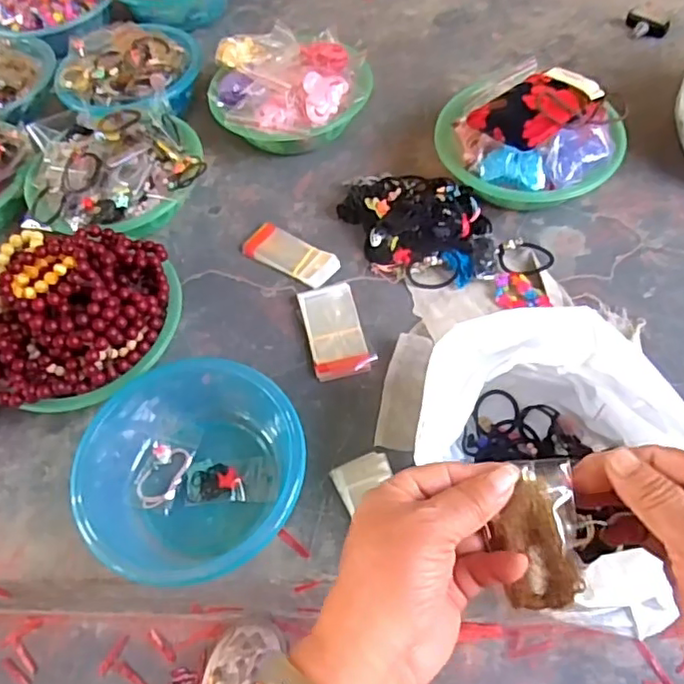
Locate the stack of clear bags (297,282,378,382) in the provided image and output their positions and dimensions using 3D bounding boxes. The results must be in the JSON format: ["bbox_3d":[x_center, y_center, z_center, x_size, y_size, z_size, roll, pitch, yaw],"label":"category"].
[{"bbox_3d":[-0.008,-0.013,0.741,0.068,0.023,0.132,-15,58,-5],"label":"stack of clear bags"}]

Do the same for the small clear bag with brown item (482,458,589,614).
[{"bbox_3d":[0.096,0.096,0.309,0.043,0.011,0.071,-6,83,12],"label":"small clear bag with brown item"}]

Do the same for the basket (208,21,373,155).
[{"bbox_3d":[-0.075,-0.375,0.928,0.225,0.112,0.232,0,58,5],"label":"basket"}]

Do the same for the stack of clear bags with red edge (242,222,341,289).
[{"bbox_3d":[-0.067,-0.113,0.810,0.126,0.023,0.052,30,65,21],"label":"stack of clear bags with red edge"}]

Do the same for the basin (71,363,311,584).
[{"bbox_3d":[-0.146,0.116,0.641,0.217,0.080,0.237,-2,58,4],"label":"basin"}]

